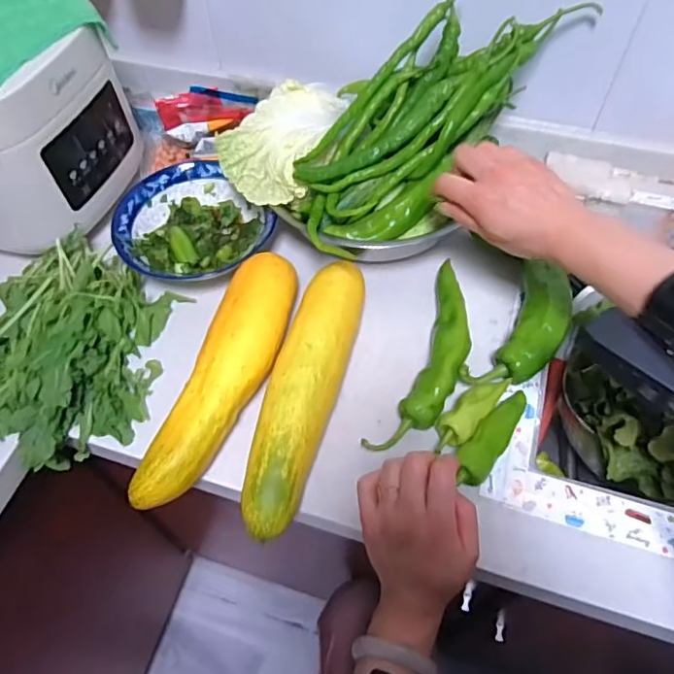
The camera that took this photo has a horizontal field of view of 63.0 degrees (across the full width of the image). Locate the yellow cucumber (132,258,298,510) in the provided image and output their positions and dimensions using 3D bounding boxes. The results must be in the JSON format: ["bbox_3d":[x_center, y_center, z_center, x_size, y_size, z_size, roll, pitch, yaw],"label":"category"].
[{"bbox_3d":[-0.098,0.031,0.496,0.066,0.052,0.248,16,58,11],"label":"yellow cucumber"}]

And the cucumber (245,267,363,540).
[{"bbox_3d":[-0.030,0.047,0.499,0.057,0.064,0.260,13,58,10],"label":"cucumber"}]

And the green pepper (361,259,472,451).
[{"bbox_3d":[0.095,0.016,0.532,0.056,0.038,0.222,20,59,14],"label":"green pepper"}]

